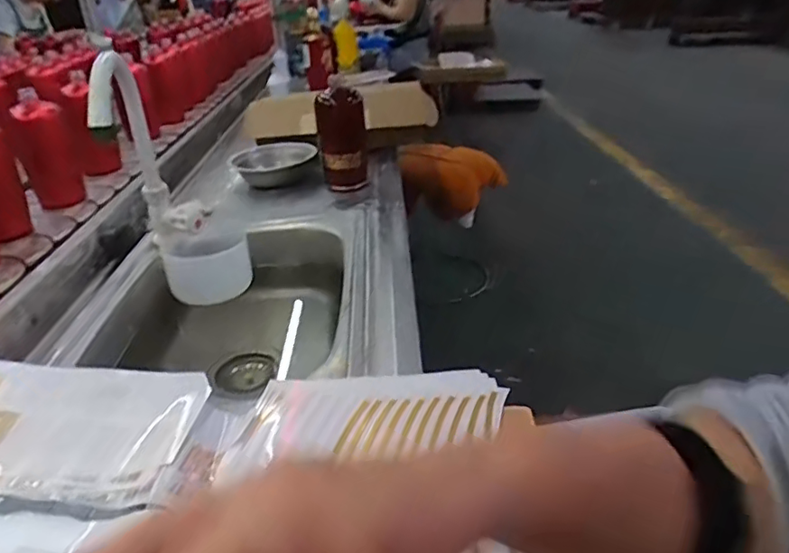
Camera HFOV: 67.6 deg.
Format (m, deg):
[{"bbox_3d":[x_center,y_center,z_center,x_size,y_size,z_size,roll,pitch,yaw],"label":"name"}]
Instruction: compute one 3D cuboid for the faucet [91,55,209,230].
[{"bbox_3d":[-0.312,-0.133,0.753,0.078,0.260,0.206,-8,30,-11],"label":"faucet"}]

